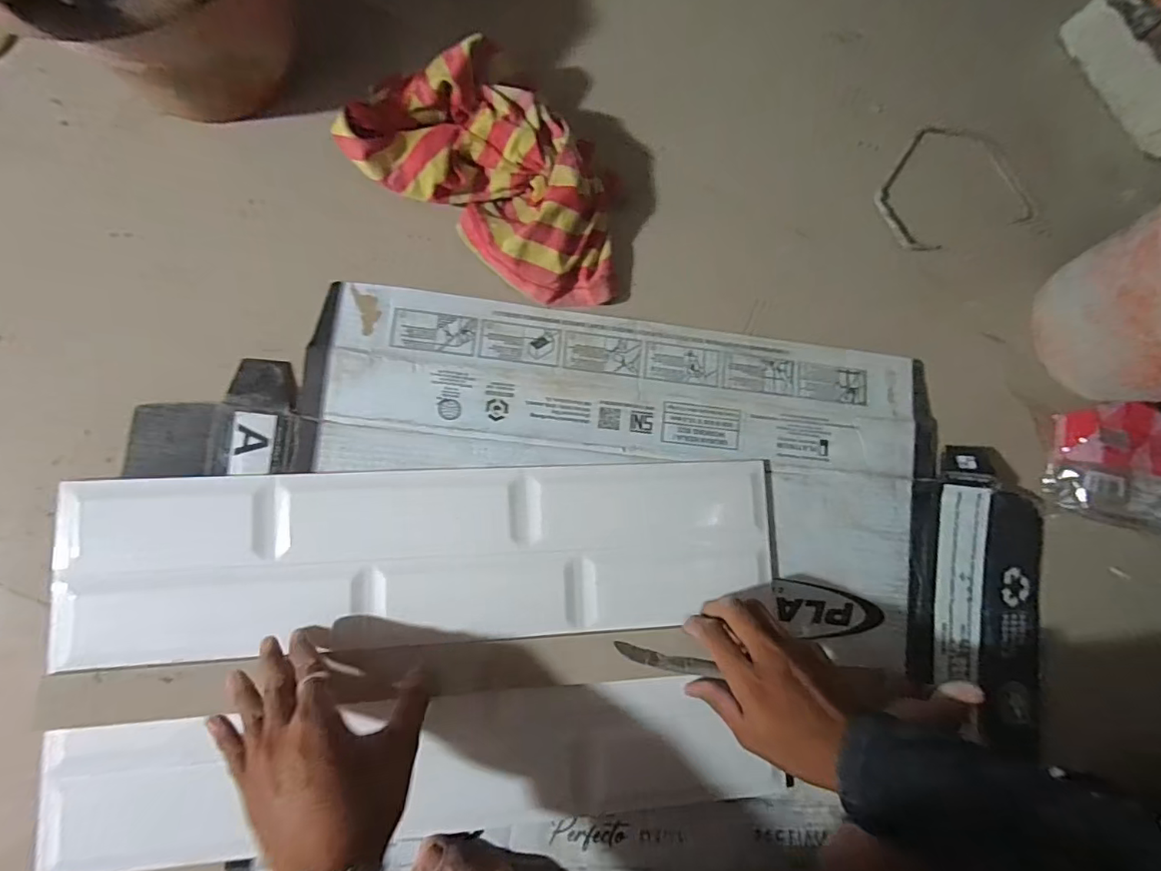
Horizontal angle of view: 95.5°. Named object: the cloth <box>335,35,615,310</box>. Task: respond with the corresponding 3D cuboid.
[{"bbox_3d":[-0.063,-0.240,0.475,0.269,0.069,0.156,34,81,-3],"label":"cloth"}]

